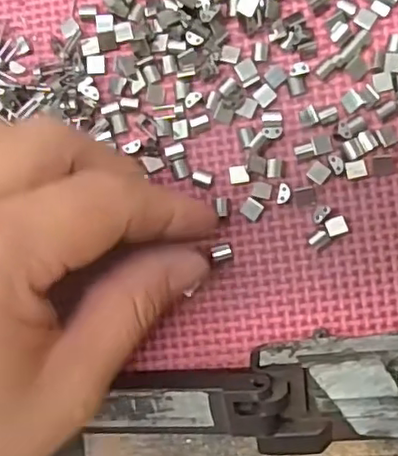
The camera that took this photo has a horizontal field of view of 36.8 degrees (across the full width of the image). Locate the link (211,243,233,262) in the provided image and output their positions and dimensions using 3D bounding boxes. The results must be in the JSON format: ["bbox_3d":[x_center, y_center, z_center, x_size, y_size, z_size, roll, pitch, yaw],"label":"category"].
[{"bbox_3d":[0.008,0.008,0.201,0.007,0.004,0.006,-8,86,7],"label":"link"}]

